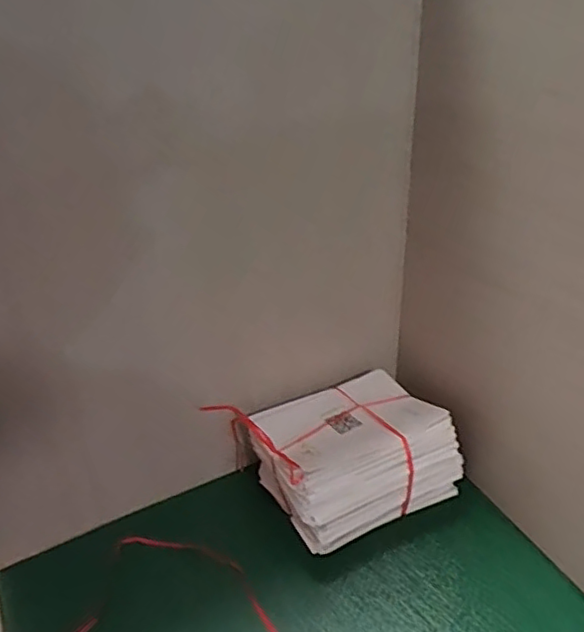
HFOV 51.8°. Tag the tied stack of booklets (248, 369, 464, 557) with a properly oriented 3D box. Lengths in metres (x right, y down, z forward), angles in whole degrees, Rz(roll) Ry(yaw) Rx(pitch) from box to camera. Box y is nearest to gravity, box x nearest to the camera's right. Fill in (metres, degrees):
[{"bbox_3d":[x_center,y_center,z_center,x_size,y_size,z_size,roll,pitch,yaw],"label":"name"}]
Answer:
[{"bbox_3d":[0.077,0.176,0.777,0.228,0.129,0.171,-16,36,-21],"label":"tied stack of booklets"}]

